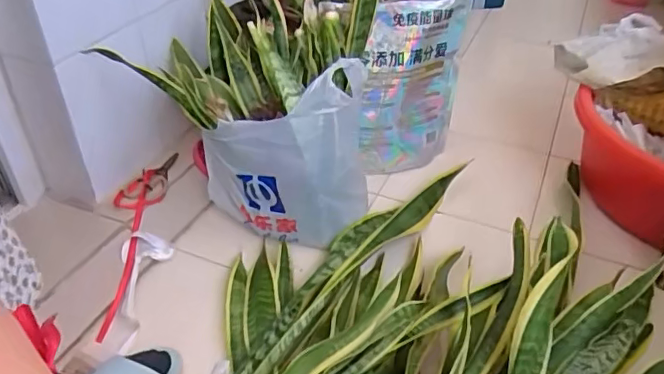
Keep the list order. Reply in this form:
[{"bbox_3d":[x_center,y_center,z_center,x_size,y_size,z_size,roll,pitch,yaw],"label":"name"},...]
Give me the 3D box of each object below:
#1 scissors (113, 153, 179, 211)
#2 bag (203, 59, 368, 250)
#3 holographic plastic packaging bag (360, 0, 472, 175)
[{"bbox_3d":[-0.332,-0.009,1.066,0.079,0.010,0.170,19,41,21],"label":"scissors"},{"bbox_3d":[-0.064,-0.049,0.966,0.273,0.265,0.152,-11,40,-16],"label":"bag"},{"bbox_3d":[0.159,-0.194,1.115,0.208,0.331,0.074,-7,39,-10],"label":"holographic plastic packaging bag"}]

